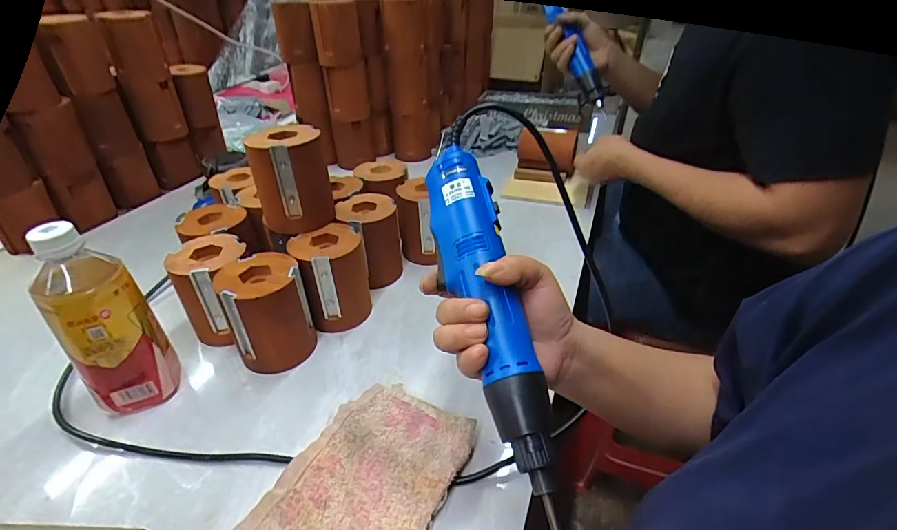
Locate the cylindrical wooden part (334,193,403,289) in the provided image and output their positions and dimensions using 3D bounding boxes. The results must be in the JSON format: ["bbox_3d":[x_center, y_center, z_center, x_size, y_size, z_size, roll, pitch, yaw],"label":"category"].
[{"bbox_3d":[-0.102,-0.033,0.570,0.075,0.100,0.071,28,45,34],"label":"cylindrical wooden part"}]

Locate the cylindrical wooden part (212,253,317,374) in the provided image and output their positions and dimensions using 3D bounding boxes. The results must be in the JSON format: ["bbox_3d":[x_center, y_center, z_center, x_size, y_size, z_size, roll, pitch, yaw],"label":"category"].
[{"bbox_3d":[-0.183,0.051,0.450,0.074,0.098,0.074,-1,36,1],"label":"cylindrical wooden part"}]

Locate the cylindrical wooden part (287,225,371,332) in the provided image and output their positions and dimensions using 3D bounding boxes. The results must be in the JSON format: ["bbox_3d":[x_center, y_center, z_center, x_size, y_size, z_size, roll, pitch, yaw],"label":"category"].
[{"bbox_3d":[-0.130,0.015,0.501,0.072,0.101,0.066,-1,36,1],"label":"cylindrical wooden part"}]

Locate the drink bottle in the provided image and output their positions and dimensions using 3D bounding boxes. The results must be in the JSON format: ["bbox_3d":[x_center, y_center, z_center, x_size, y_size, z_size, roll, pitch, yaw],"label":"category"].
[{"bbox_3d":[-0.298,0.053,0.384,0.061,0.177,0.054,-12,38,-15],"label":"drink bottle"}]

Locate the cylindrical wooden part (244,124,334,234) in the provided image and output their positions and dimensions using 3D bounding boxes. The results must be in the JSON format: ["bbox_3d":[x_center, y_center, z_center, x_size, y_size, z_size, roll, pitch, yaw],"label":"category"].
[{"bbox_3d":[-0.173,-0.095,0.489,0.077,0.100,0.071,-16,38,-23],"label":"cylindrical wooden part"}]

